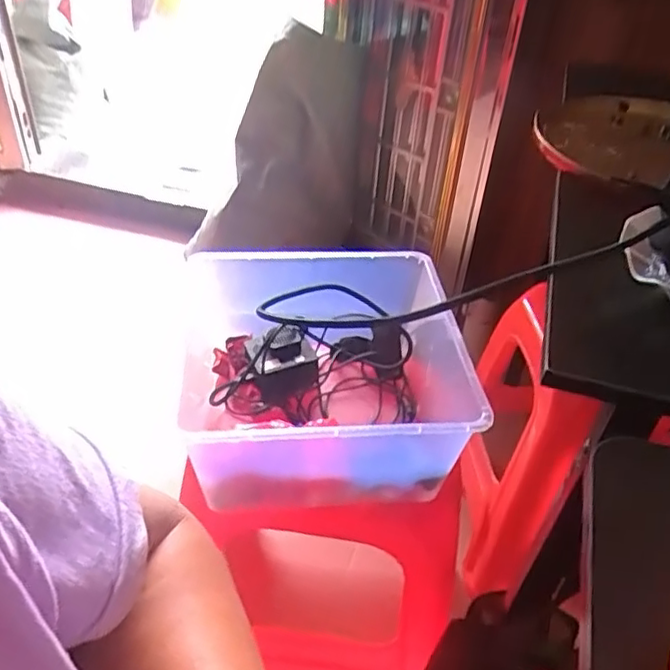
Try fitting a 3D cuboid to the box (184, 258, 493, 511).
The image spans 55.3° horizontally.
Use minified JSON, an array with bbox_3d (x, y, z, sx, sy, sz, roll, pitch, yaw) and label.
[{"bbox_3d":[-0.010,0.051,0.740,0.311,0.147,0.304,0,39,-5],"label":"box"}]

